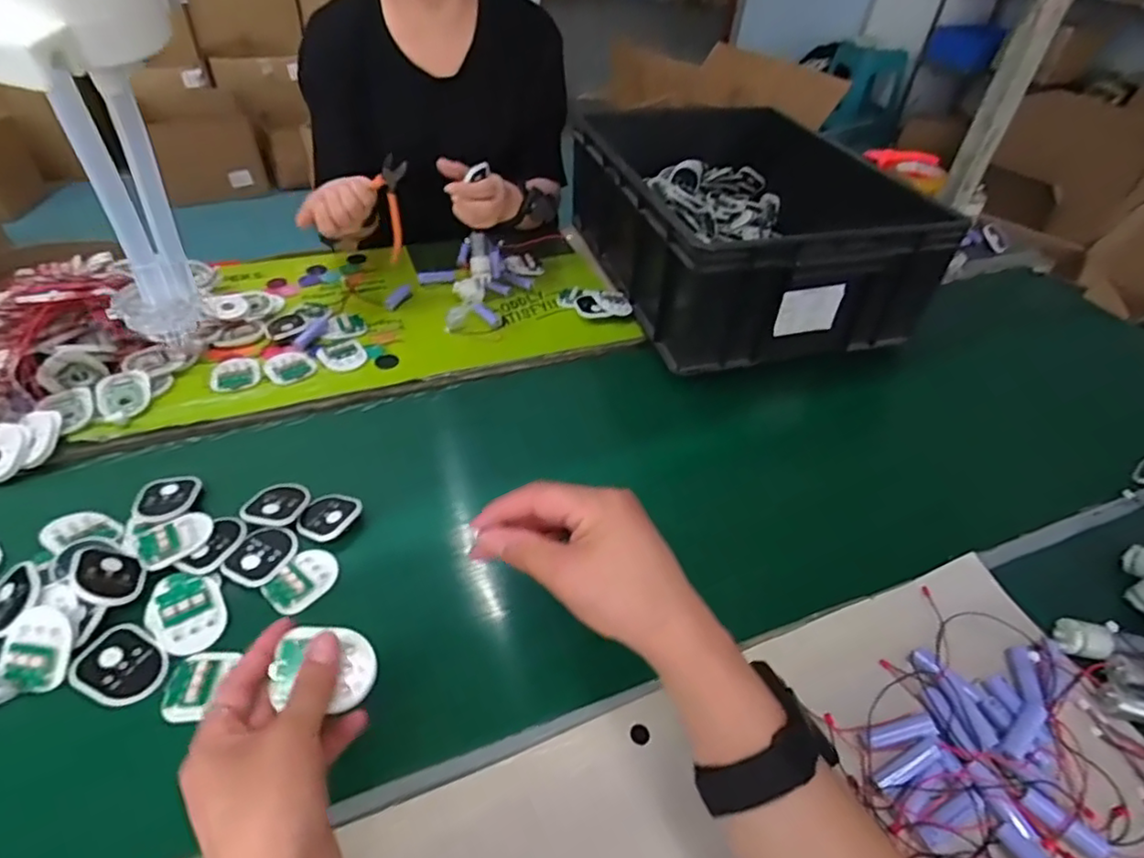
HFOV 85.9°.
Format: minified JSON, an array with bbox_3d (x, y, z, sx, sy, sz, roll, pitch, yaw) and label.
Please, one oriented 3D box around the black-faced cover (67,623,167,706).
[{"bbox_3d":[-0.332,0.175,0.453,0.059,0.009,0.052,47,54,9],"label":"black-faced cover"}]

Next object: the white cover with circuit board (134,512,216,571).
[{"bbox_3d":[-0.341,0.090,0.527,0.058,0.011,0.053,-30,54,-30],"label":"white cover with circuit board"}]

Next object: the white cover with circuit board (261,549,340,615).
[{"bbox_3d":[-0.225,0.127,0.516,0.041,0.010,0.058,31,50,24],"label":"white cover with circuit board"}]

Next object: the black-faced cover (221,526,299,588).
[{"bbox_3d":[-0.265,0.107,0.525,0.051,0.004,0.059,23,47,18],"label":"black-faced cover"}]

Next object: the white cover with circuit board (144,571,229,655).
[{"bbox_3d":[-0.305,0.140,0.485,0.050,0.014,0.076,-29,54,-30],"label":"white cover with circuit board"}]

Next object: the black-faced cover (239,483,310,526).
[{"bbox_3d":[-0.273,0.068,0.569,0.048,0.014,0.058,9,45,4],"label":"black-faced cover"}]

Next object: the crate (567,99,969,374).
[{"bbox_3d":[0.222,-0.313,0.875,0.352,0.176,0.502,-8,46,-13],"label":"crate"}]

